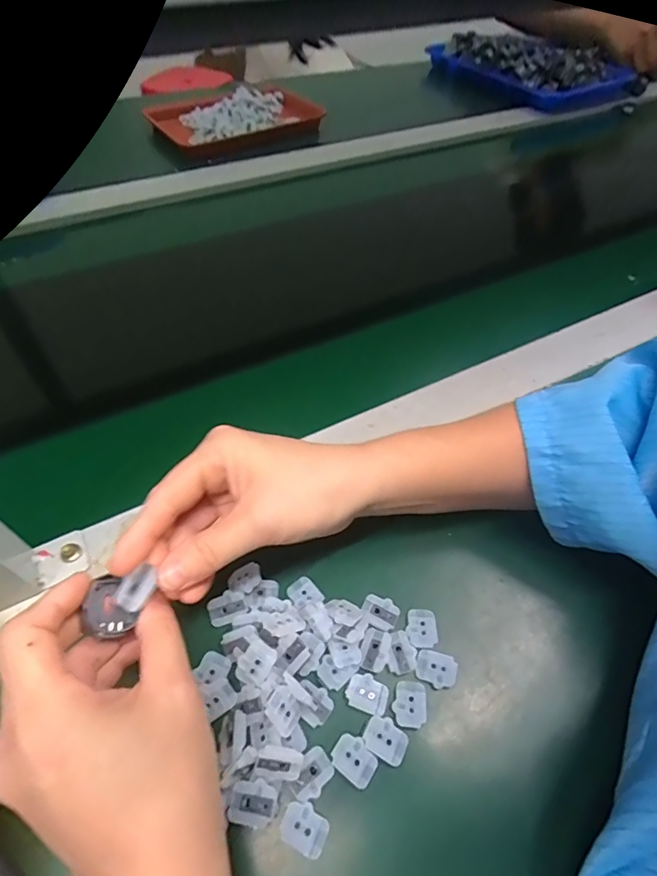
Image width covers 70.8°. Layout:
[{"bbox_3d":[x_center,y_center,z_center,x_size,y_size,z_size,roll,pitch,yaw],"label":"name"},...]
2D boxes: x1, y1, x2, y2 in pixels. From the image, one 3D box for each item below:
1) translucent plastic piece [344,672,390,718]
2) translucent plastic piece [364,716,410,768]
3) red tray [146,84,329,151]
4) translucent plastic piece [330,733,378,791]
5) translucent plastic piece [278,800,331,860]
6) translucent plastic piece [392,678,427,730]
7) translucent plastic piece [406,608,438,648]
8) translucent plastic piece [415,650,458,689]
[{"bbox_3d":[0.021,0.136,0.246,0.022,0.004,0.017,15,58,13],"label":"translucent plastic piece"},{"bbox_3d":[0.029,0.152,0.234,0.022,0.004,0.016,28,62,20],"label":"translucent plastic piece"},{"bbox_3d":[-0.134,-0.484,0.698,0.243,0.038,0.163,-35,61,-19],"label":"red tray"},{"bbox_3d":[0.013,0.159,0.229,0.022,0.004,0.017,32,63,22],"label":"translucent plastic piece"},{"bbox_3d":[-0.011,0.179,0.212,0.021,0.004,0.017,23,60,17],"label":"translucent plastic piece"},{"bbox_3d":[0.043,0.141,0.245,0.016,0.006,0.022,0,56,3],"label":"translucent plastic piece"},{"bbox_3d":[0.054,0.110,0.269,0.017,0.005,0.022,-2,56,1],"label":"translucent plastic piece"},{"bbox_3d":[0.059,0.127,0.255,0.021,0.006,0.017,15,58,12],"label":"translucent plastic piece"}]

